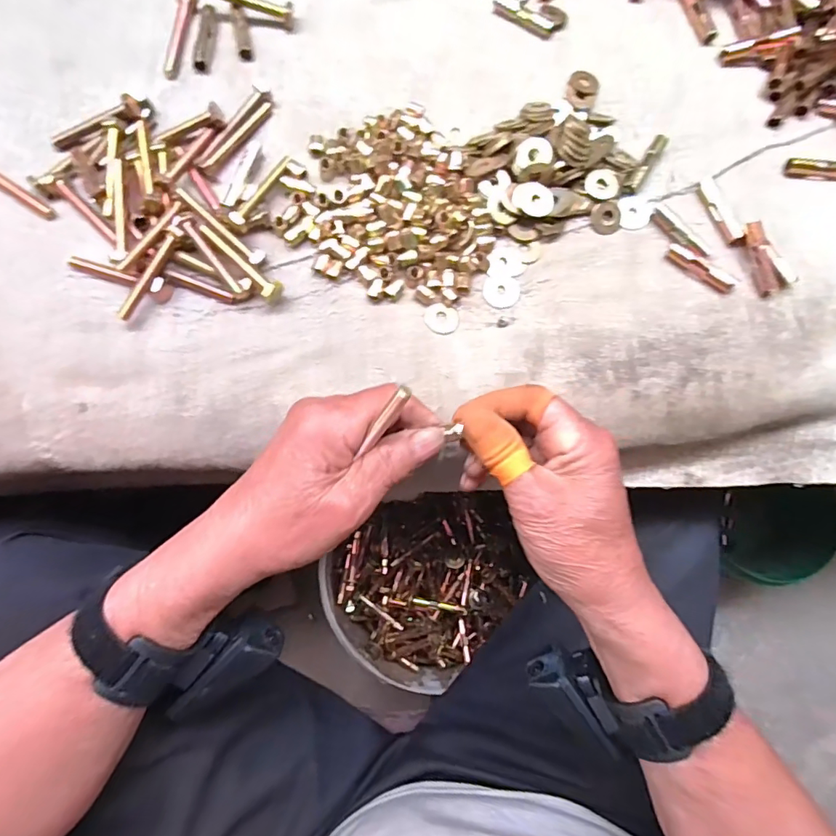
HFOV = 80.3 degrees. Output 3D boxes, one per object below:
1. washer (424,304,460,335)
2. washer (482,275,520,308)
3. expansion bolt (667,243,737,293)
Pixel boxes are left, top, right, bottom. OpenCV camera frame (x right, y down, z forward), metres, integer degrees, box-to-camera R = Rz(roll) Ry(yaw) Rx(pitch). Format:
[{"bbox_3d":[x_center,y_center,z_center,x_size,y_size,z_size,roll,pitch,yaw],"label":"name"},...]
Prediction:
[{"bbox_3d":[0.015,-0.064,0.319,0.021,0.004,0.020,0,79,-1],"label":"washer"},{"bbox_3d":[0.055,-0.083,0.323,0.024,0.004,0.022,0,79,-1],"label":"washer"},{"bbox_3d":[0.184,-0.097,0.320,0.047,0.006,0.012,32,80,5],"label":"expansion bolt"}]

